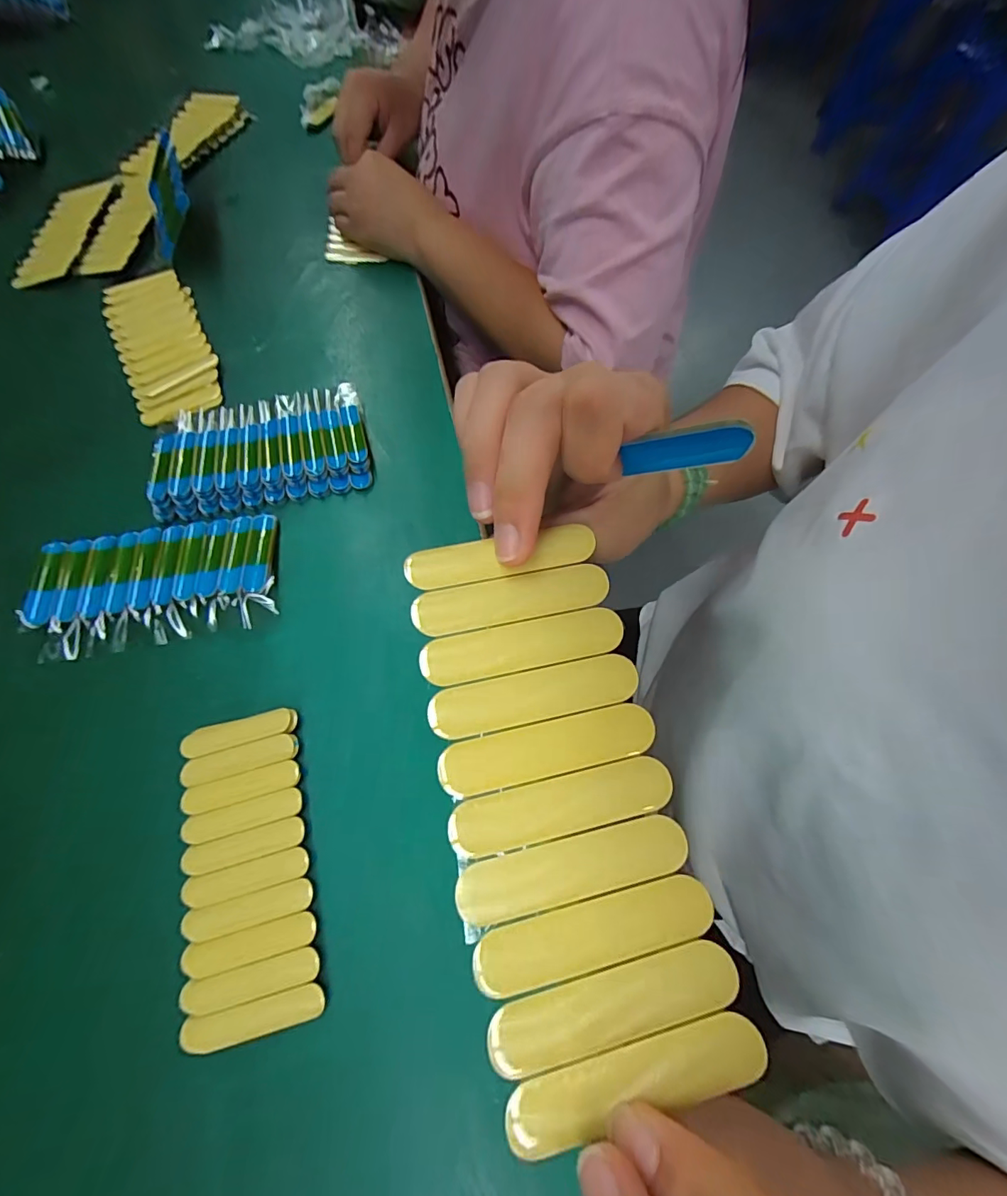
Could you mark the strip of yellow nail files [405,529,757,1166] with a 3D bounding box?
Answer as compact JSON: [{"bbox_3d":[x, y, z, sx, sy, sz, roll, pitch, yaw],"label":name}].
[{"bbox_3d":[0.015,0.050,0.134,0.061,0.004,0.147,-13,72,-6],"label":"strip of yellow nail files"}]

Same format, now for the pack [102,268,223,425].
[{"bbox_3d":[-0.294,-0.223,0.407,0.072,0.010,0.179,-26,70,-11],"label":"pack"}]

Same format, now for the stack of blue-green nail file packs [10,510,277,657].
[{"bbox_3d":[-0.231,-0.012,0.317,0.154,0.013,0.082,-9,68,-4],"label":"stack of blue-green nail file packs"}]

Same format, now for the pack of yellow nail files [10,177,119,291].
[{"bbox_3d":[-0.426,-0.364,0.462,0.062,0.011,0.158,-3,67,-2],"label":"pack of yellow nail files"}]

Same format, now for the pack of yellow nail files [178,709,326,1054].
[{"bbox_3d":[-0.139,0.141,0.256,0.065,0.006,0.149,-13,68,-6],"label":"pack of yellow nail files"}]

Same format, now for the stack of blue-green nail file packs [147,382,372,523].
[{"bbox_3d":[-0.182,-0.116,0.360,0.152,0.020,0.101,-11,68,-5],"label":"stack of blue-green nail file packs"}]

